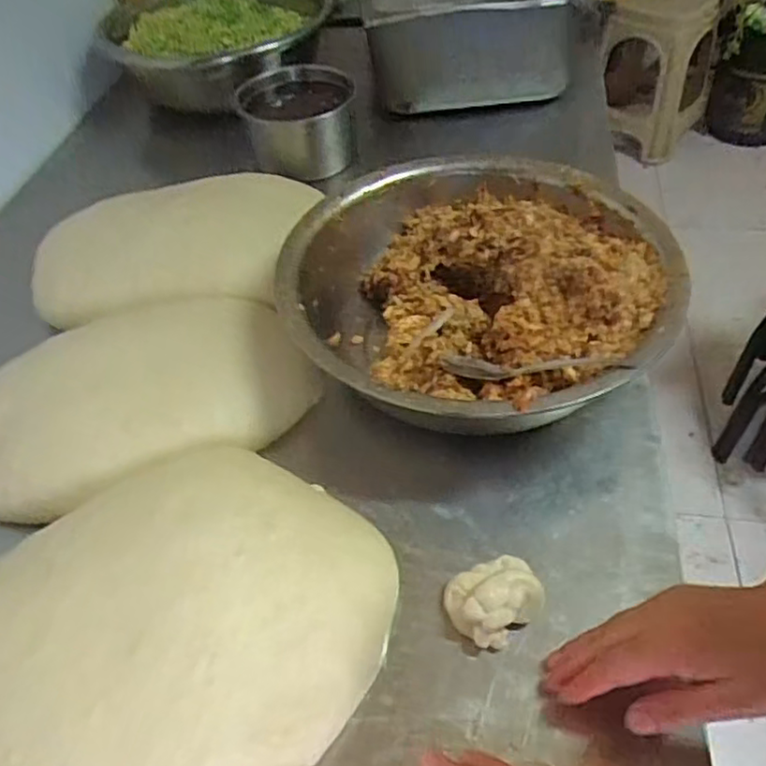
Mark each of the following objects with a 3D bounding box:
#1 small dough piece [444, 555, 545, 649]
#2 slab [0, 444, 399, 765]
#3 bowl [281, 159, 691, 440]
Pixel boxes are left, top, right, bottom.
[{"bbox_3d":[0.078,0.148,0.466,0.062,0.027,0.053,-30,53,-19],"label":"small dough piece"},{"bbox_3d":[-0.143,0.157,0.454,0.300,0.052,0.246,-24,51,-15],"label":"slab"},{"bbox_3d":[0.083,-0.089,0.619,0.331,0.108,0.341,-3,49,3],"label":"bowl"}]

